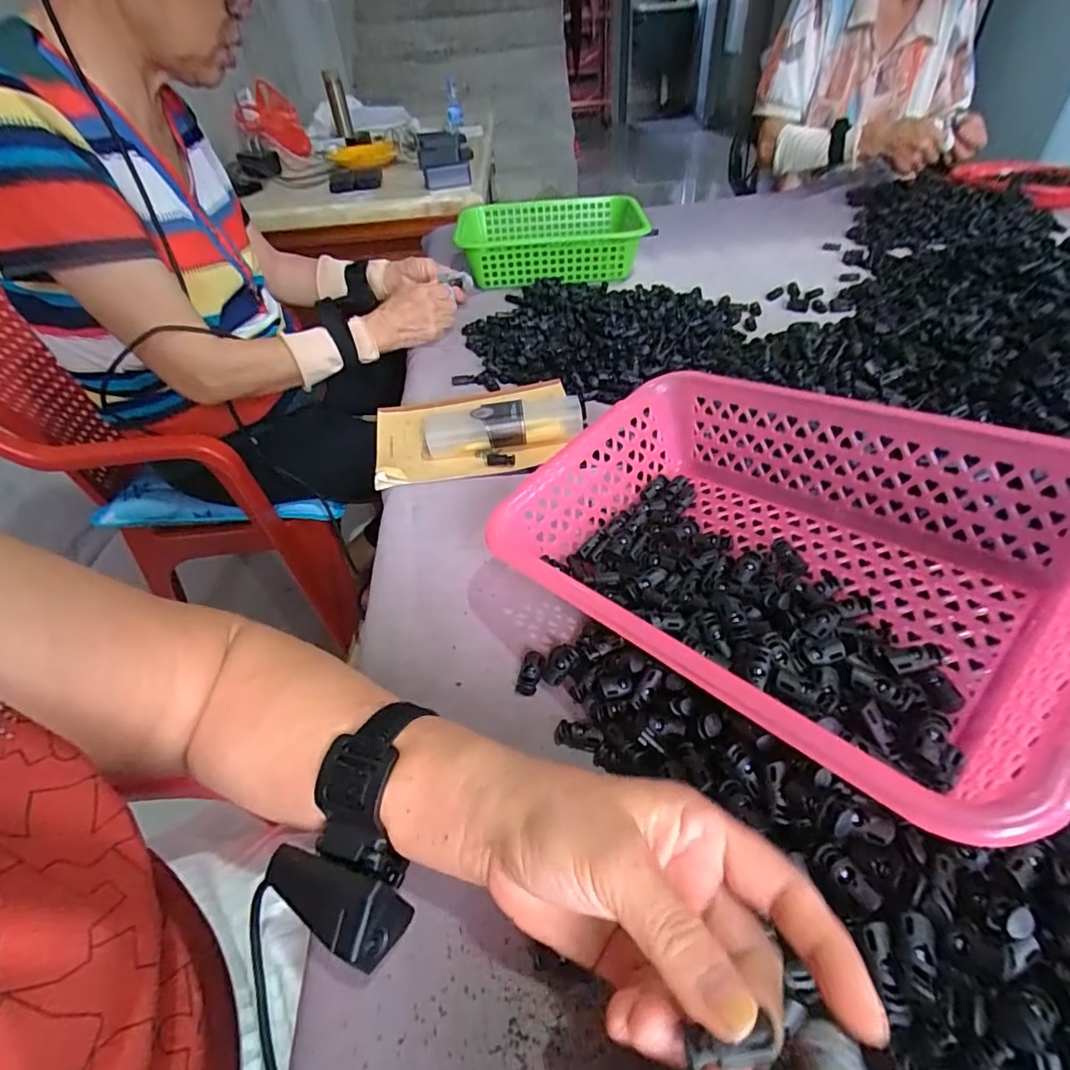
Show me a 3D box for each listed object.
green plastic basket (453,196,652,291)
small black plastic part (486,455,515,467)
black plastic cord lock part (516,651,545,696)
[{"bbox_3d":[0.028,-0.494,0.927,0.301,0.077,0.212,-2,45,2],"label":"green plastic basket"},{"bbox_3d":[-0.033,-0.073,0.533,0.027,0.009,0.009,0,45,7],"label":"small black plastic part"},{"bbox_3d":[-0.003,0.090,0.358,0.013,0.009,0.029,9,46,15],"label":"black plastic cord lock part"}]

